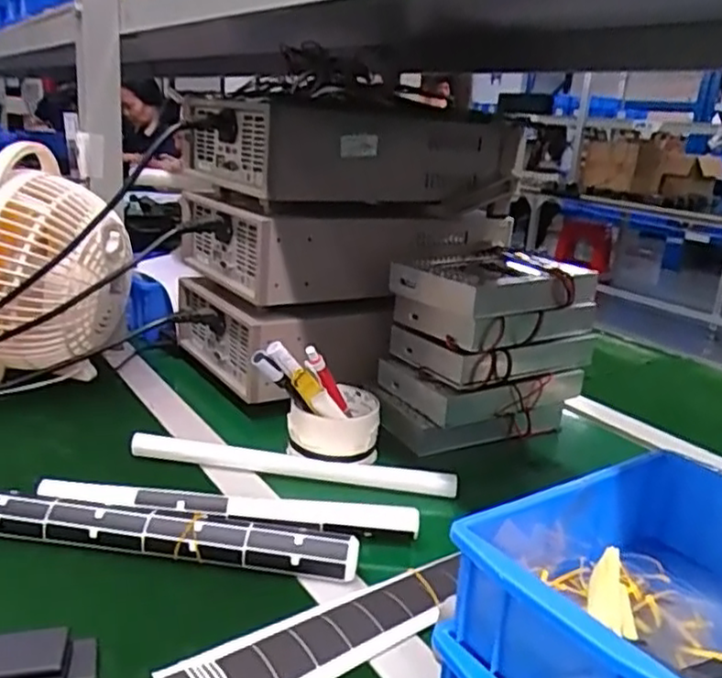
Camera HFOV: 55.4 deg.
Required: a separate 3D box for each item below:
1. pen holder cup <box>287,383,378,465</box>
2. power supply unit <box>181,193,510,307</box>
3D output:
[{"bbox_3d":[-0.027,0.086,0.660,0.087,0.053,0.081,4,17,-3],"label":"pen holder cup"},{"bbox_3d":[-0.017,-0.120,0.840,0.342,0.090,0.219,-7,21,-34],"label":"power supply unit"}]

